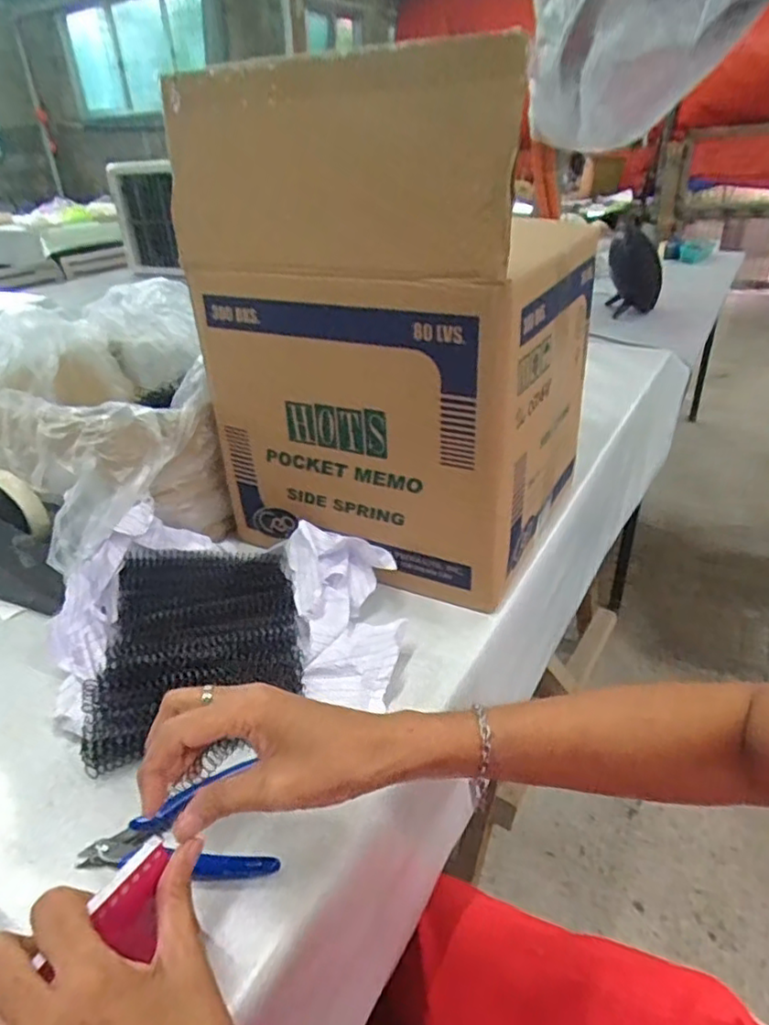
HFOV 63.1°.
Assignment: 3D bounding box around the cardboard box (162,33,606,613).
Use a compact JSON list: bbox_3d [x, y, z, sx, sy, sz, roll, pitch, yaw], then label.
[{"bbox_3d":[0.027,-0.174,0.601,0.316,0.401,0.253,15,35,29],"label":"cardboard box"}]

